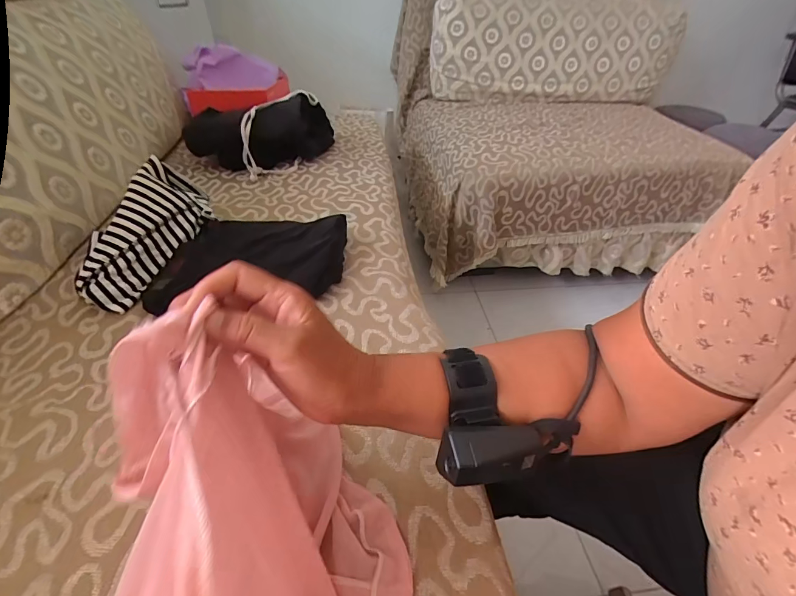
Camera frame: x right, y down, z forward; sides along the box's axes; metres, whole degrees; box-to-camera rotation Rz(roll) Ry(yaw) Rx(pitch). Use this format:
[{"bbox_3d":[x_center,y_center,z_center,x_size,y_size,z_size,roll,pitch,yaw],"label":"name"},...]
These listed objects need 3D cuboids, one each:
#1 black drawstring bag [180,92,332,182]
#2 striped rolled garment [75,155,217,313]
[{"bbox_3d":[-0.291,-0.351,0.831,0.311,0.139,0.118,-11,42,-16],"label":"black drawstring bag"},{"bbox_3d":[-0.369,-0.101,0.575,0.104,0.078,0.256,10,62,9],"label":"striped rolled garment"}]

